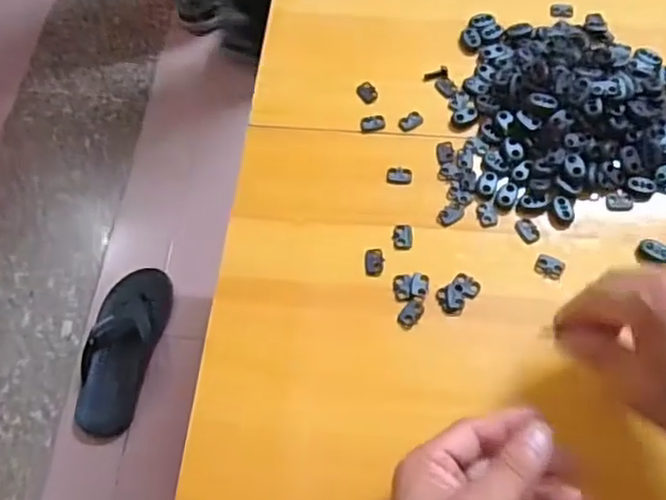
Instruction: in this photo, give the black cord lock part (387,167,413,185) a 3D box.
[{"bbox_3d":[0.048,-0.054,0.461,0.018,0.004,0.014,2,65,3],"label":"black cord lock part"}]

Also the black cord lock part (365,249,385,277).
[{"bbox_3d":[0.028,0.008,0.433,0.013,0.004,0.020,2,65,2],"label":"black cord lock part"}]

